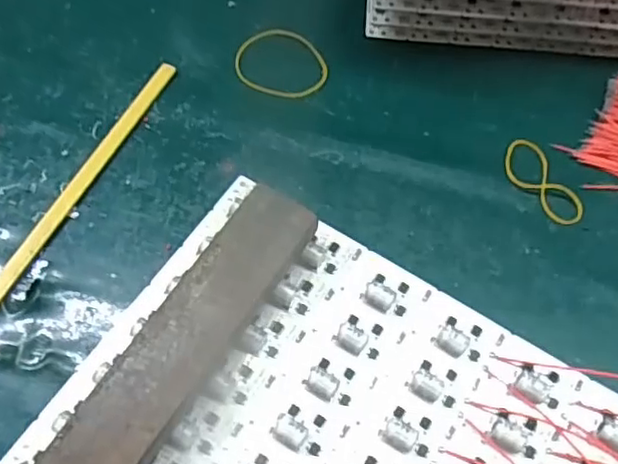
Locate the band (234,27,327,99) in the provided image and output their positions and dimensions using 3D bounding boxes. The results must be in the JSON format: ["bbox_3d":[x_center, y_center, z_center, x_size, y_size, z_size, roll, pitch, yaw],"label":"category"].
[{"bbox_3d":[-0.016,-0.100,0.379,0.055,0.004,0.049,30,65,12],"label":"band"}]

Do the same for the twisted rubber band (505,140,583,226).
[{"bbox_3d":[0.126,-0.028,0.350,0.025,0.004,0.056,-25,66,-14],"label":"twisted rubber band"}]

